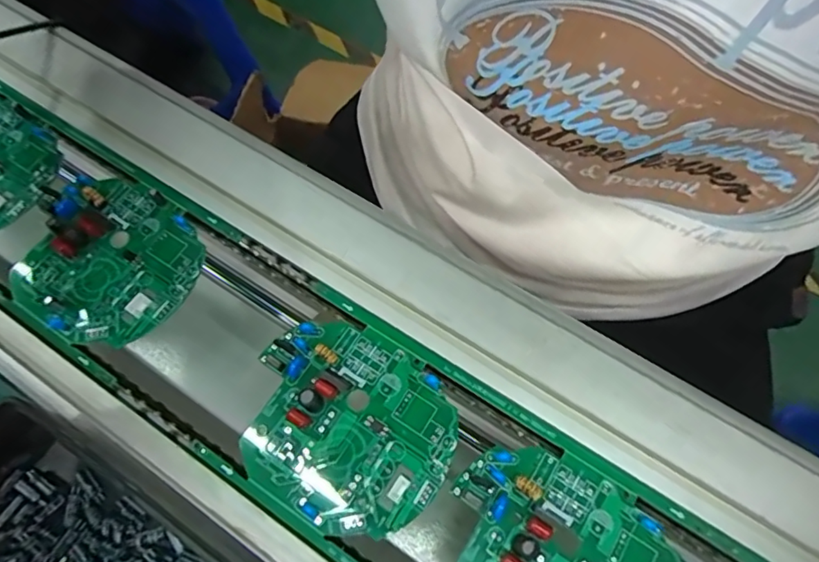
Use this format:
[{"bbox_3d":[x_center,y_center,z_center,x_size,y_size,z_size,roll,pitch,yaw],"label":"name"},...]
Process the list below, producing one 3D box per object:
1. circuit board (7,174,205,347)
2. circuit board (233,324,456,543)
[{"bbox_3d":[-0.153,-0.013,0.266,0.088,0.015,0.081,31,73,13],"label":"circuit board"},{"bbox_3d":[-0.028,0.062,0.235,0.094,0.012,0.082,31,73,12],"label":"circuit board"}]

